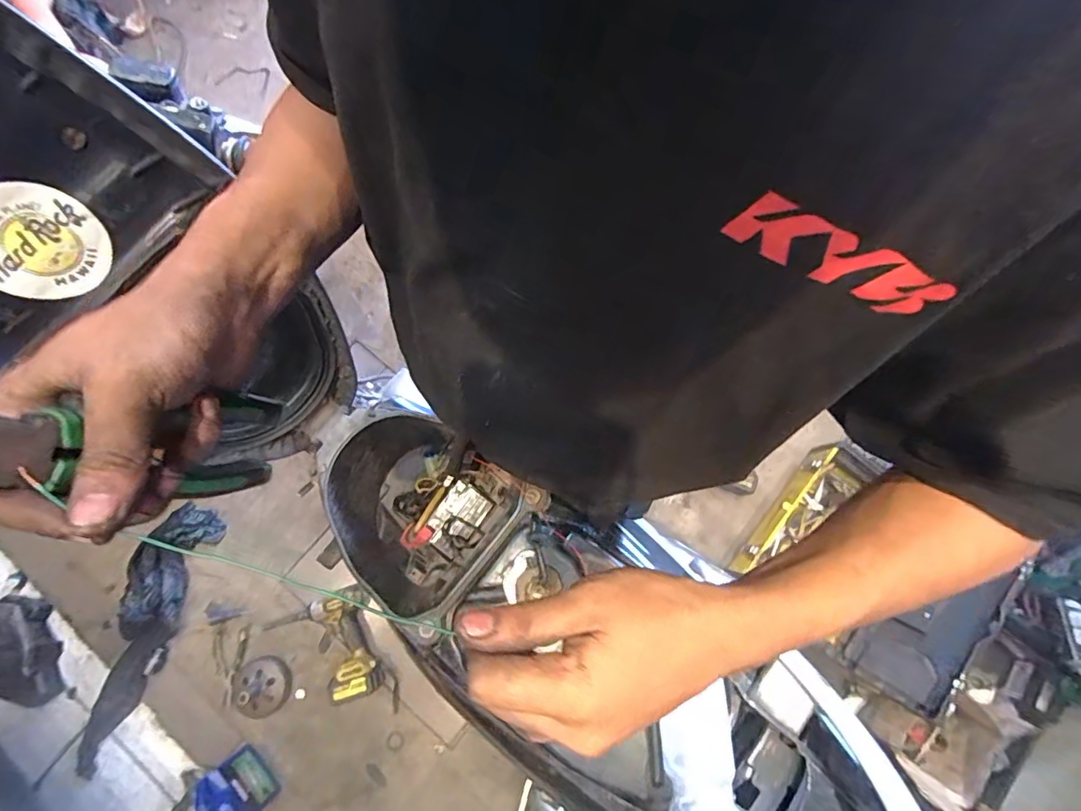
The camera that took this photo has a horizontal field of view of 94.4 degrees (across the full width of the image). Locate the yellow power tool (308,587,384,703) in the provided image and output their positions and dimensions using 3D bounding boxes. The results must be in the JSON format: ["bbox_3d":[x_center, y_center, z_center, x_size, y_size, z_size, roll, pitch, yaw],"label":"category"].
[{"bbox_3d":[-0.488,0.597,1.266,0.129,0.096,0.258,-17,78,-4],"label":"yellow power tool"}]

